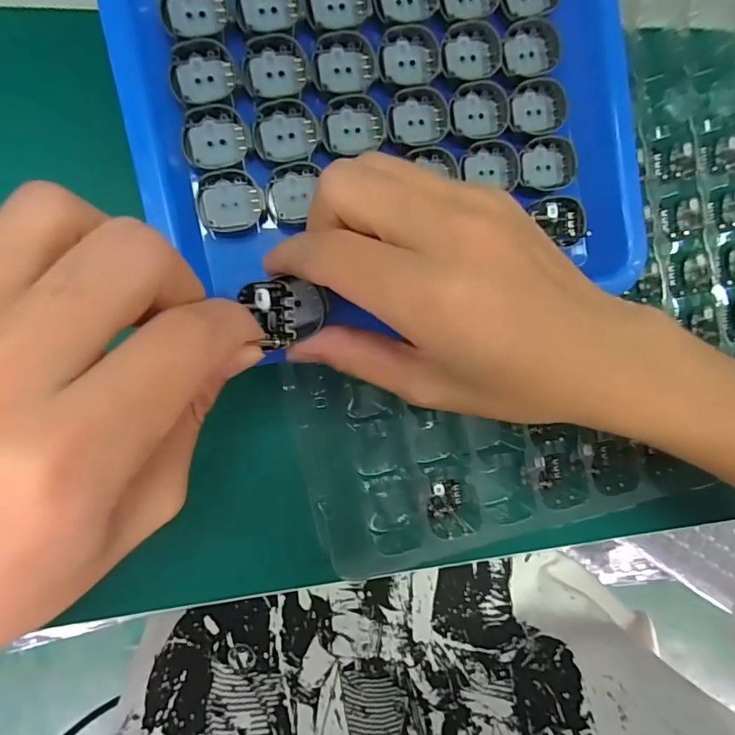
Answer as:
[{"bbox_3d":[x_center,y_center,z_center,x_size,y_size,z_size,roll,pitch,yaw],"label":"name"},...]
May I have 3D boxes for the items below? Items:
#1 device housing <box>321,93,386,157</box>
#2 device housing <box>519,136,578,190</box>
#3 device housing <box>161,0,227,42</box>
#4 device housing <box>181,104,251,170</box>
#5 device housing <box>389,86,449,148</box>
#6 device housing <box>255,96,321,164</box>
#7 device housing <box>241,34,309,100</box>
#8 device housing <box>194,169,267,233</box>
[{"bbox_3d":[-0.006,-0.108,0.212,0.028,0.004,0.023,-14,95,-8],"label":"device housing"},{"bbox_3d":[0.086,-0.098,0.229,0.027,0.007,0.024,-11,95,-8],"label":"device housing"},{"bbox_3d":[-0.071,-0.148,0.196,0.025,0.006,0.024,0,93,-9],"label":"device housing"},{"bbox_3d":[-0.064,-0.097,0.201,0.027,0.006,0.023,-10,94,-8],"label":"device housing"},{"bbox_3d":[0.023,-0.114,0.217,0.028,0.004,0.024,-13,95,-8],"label":"device housing"},{"bbox_3d":[-0.035,-0.102,0.206,0.027,0.006,0.022,-13,95,-8],"label":"device housing"},{"bbox_3d":[-0.039,-0.128,0.204,0.026,0.007,0.022,-13,95,-8],"label":"device housing"},{"bbox_3d":[-0.058,-0.071,0.204,0.028,0.009,0.024,-6,94,-8],"label":"device housing"}]

